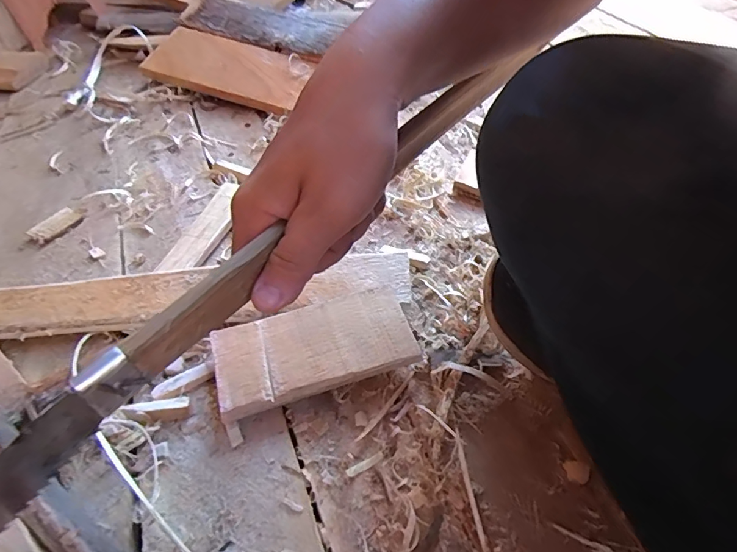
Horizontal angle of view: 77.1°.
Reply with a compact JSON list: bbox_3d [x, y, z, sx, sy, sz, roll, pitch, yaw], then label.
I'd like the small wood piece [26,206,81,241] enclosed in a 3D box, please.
[{"bbox_3d":[-0.280,-0.047,0.413,0.022,0.009,0.040,23,52,20],"label":"small wood piece"}]

